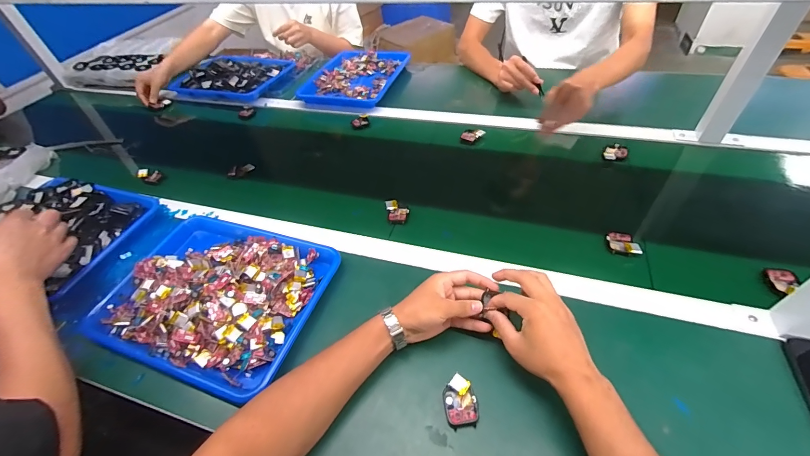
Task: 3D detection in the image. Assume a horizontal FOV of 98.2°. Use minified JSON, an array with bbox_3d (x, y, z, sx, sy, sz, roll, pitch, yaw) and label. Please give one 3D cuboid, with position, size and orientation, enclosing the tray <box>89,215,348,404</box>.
[{"bbox_3d":[-0.286,0.094,0.539,0.326,0.043,0.254,13,51,18],"label":"tray"}]

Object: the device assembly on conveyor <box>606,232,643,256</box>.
[{"bbox_3d":[0.350,0.024,0.562,0.050,0.021,0.037,20,53,23],"label":"device assembly on conveyor"}]

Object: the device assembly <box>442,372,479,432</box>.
[{"bbox_3d":[0.066,0.209,0.424,0.039,0.017,0.055,-9,47,-1],"label":"device assembly"}]

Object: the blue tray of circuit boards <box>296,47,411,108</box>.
[{"bbox_3d":[-0.137,-0.452,1.048,0.240,0.042,0.320,11,50,17],"label":"blue tray of circuit boards"}]

